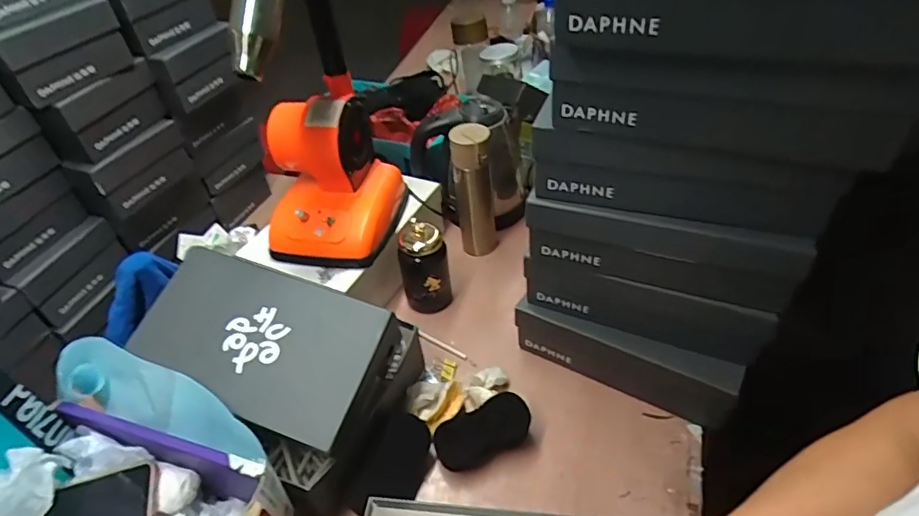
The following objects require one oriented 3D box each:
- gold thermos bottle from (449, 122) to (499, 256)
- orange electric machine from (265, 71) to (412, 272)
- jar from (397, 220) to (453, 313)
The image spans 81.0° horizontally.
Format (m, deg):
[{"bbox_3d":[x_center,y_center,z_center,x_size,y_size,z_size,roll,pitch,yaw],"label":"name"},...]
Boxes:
[{"bbox_3d":[0.027,-0.112,0.916,0.065,0.238,0.058,-8,43,-2],"label":"gold thermos bottle"},{"bbox_3d":[-0.201,-0.126,0.828,0.178,0.199,0.191,3,43,10],"label":"orange electric machine"},{"bbox_3d":[-0.057,0.015,0.859,0.074,0.171,0.060,-11,43,-6],"label":"jar"}]

